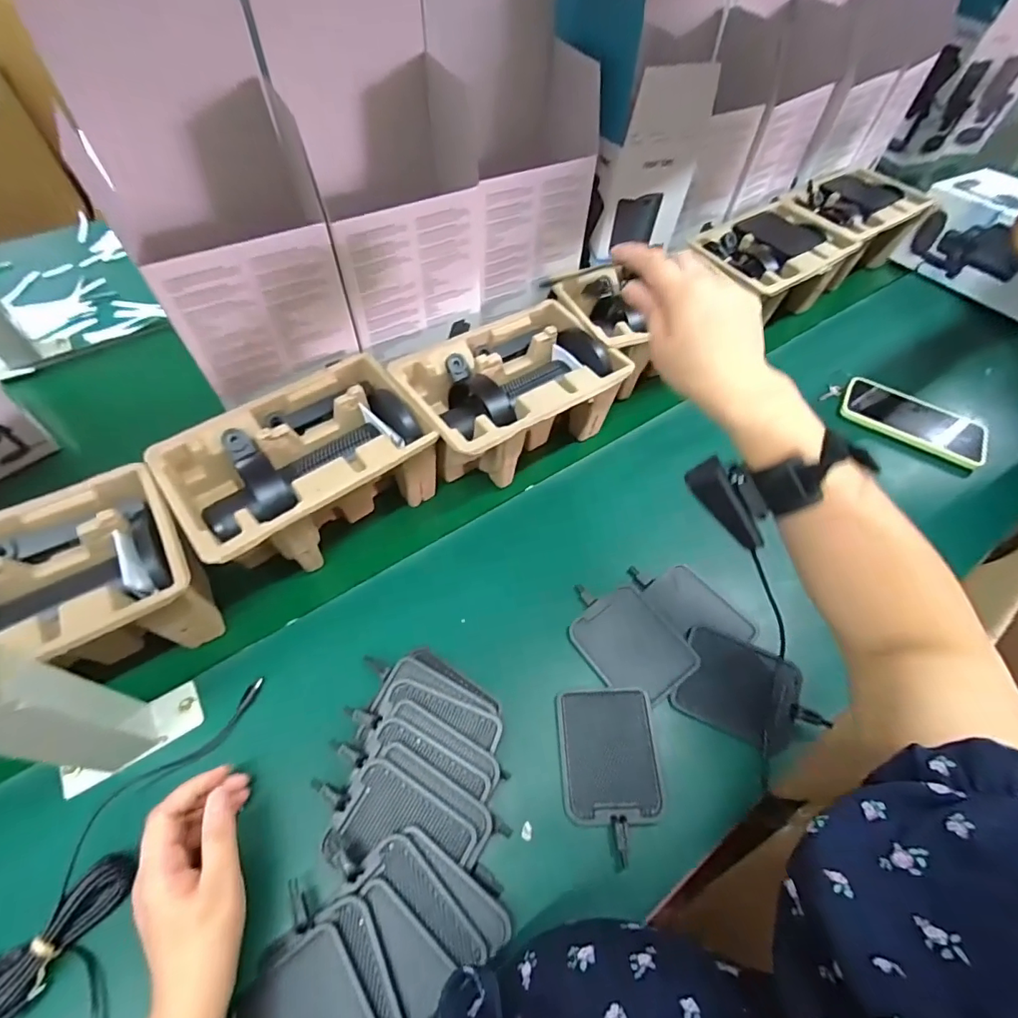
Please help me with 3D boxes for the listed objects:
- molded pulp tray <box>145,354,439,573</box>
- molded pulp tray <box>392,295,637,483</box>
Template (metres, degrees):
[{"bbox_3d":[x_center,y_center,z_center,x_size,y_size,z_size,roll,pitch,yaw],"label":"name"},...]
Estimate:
[{"bbox_3d":[-0.194,-0.039,0.481,0.220,0.104,0.147,-35,65,-20],"label":"molded pulp tray"},{"bbox_3d":[0.002,-0.129,0.546,0.226,0.122,0.151,-30,64,-17],"label":"molded pulp tray"}]

